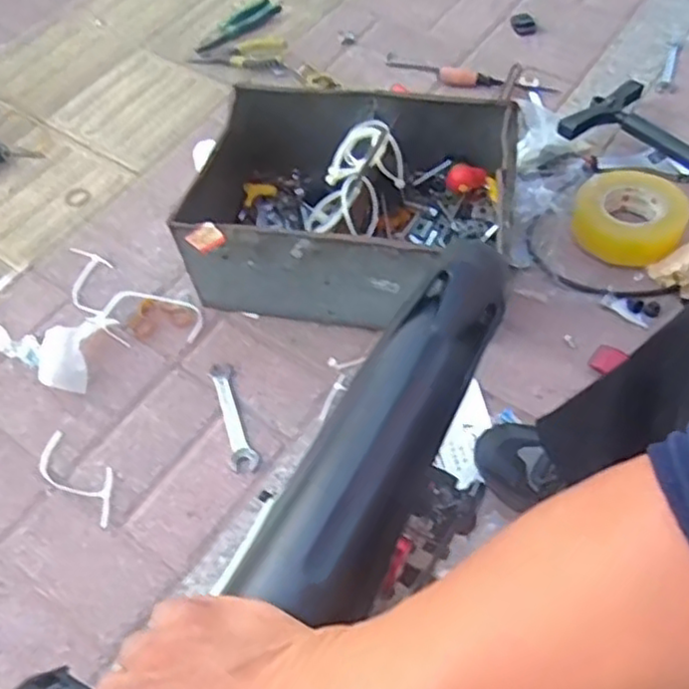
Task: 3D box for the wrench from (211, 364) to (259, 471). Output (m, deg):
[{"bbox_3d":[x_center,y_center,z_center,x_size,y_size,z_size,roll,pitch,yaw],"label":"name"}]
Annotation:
[{"bbox_3d":[-0.142,0.089,0.887,0.033,0.008,0.159,-16,57,-6],"label":"wrench"}]

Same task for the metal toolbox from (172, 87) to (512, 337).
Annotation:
[{"bbox_3d":[0.011,-0.186,0.953,0.421,0.162,0.298,4,58,5],"label":"metal toolbox"}]

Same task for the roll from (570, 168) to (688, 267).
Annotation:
[{"bbox_3d":[0.403,-0.180,0.989,0.145,0.055,0.147,-2,57,3],"label":"roll"}]

